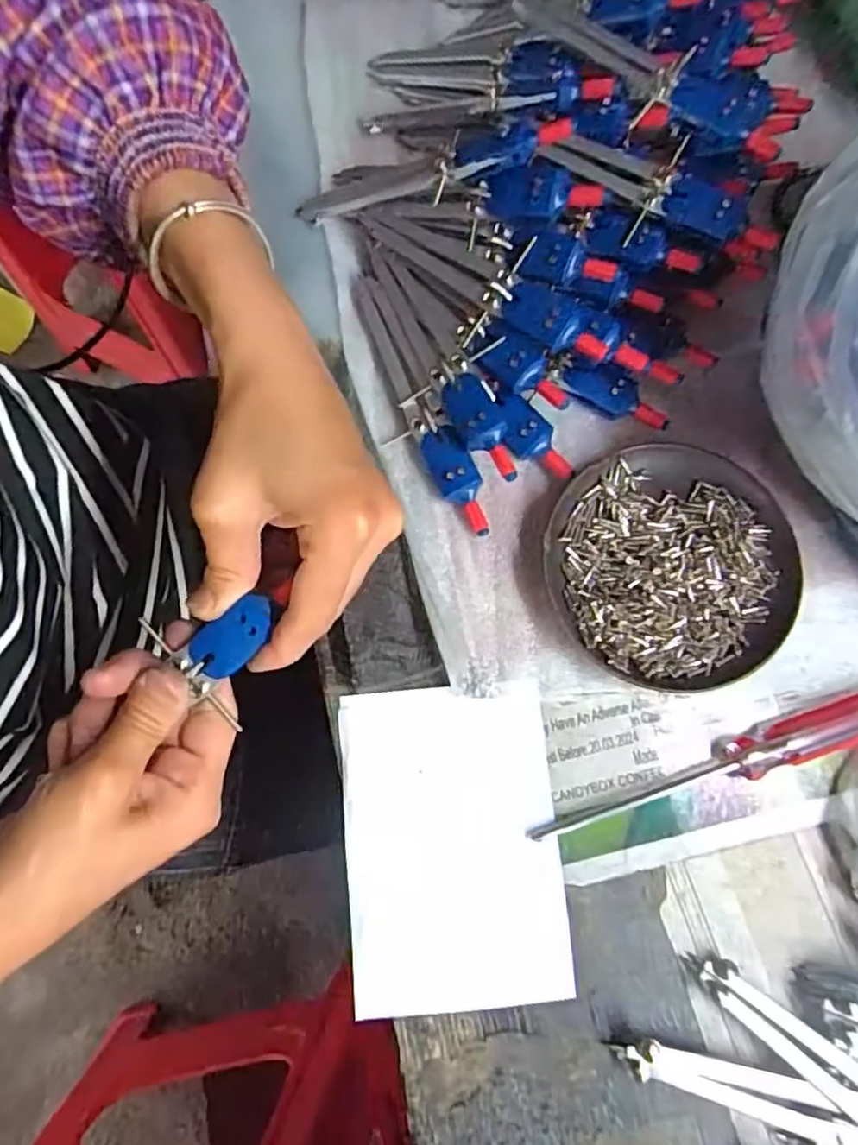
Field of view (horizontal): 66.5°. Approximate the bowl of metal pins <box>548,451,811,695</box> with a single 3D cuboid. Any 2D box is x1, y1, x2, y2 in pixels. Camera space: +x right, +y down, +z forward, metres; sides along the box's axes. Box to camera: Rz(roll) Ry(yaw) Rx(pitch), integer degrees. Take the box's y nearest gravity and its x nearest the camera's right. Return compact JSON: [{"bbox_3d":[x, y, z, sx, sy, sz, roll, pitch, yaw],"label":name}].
[{"bbox_3d":[0.117,-0.004,0.315,0.117,0.015,0.115,0,77,1],"label":"bowl of metal pins"}]

